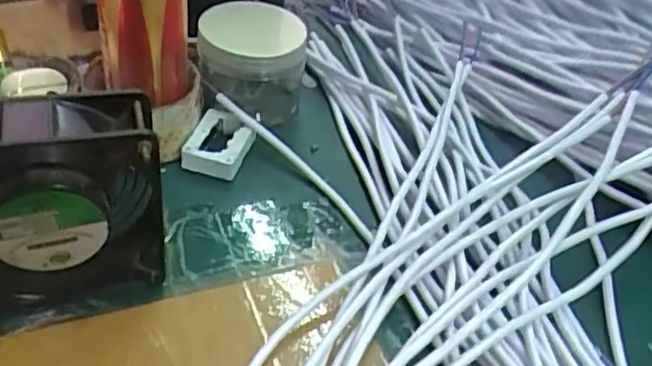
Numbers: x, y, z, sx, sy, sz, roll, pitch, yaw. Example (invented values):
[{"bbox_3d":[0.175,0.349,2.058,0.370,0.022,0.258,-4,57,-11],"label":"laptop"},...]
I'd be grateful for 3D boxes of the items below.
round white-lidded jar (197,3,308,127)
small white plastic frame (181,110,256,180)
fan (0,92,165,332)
[{"bbox_3d":[-0.060,-0.098,0.547,0.082,0.073,0.087,5,43,-4],"label":"round white-lidded jar"},{"bbox_3d":[-0.080,-0.030,0.509,0.044,0.022,0.057,13,43,5],"label":"small white plastic frame"},{"bbox_3d":[-0.152,0.014,0.360,0.121,0.119,0.041,-5,45,-14],"label":"fan"}]

